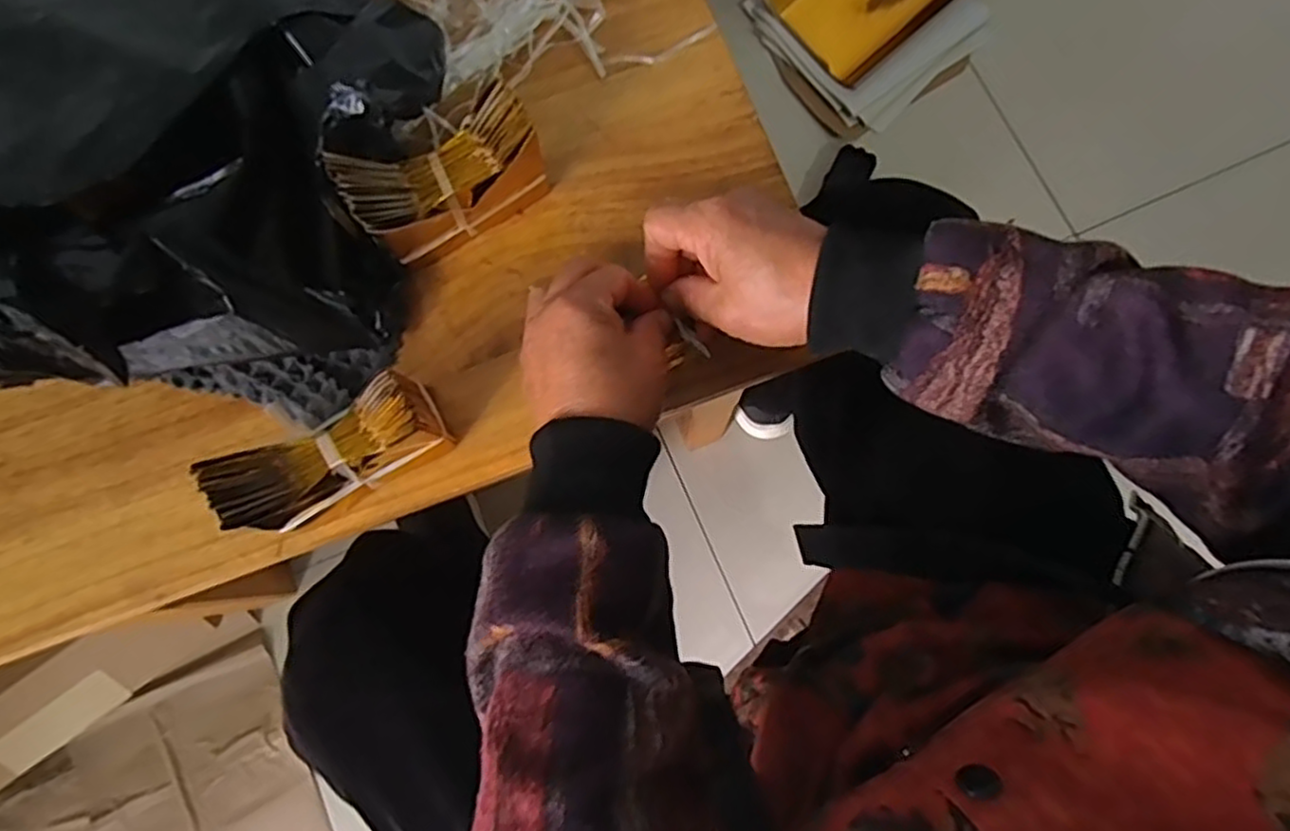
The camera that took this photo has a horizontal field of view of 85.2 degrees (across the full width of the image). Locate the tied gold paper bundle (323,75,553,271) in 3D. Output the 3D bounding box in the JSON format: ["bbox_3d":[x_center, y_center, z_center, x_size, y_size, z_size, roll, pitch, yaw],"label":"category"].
[{"bbox_3d":[-0.111,-0.136,0.395,0.104,0.072,0.057,-32,80,-5],"label":"tied gold paper bundle"}]

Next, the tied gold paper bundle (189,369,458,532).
[{"bbox_3d":[-0.158,0.020,0.366,0.104,0.073,0.042,-30,80,-5],"label":"tied gold paper bundle"}]

